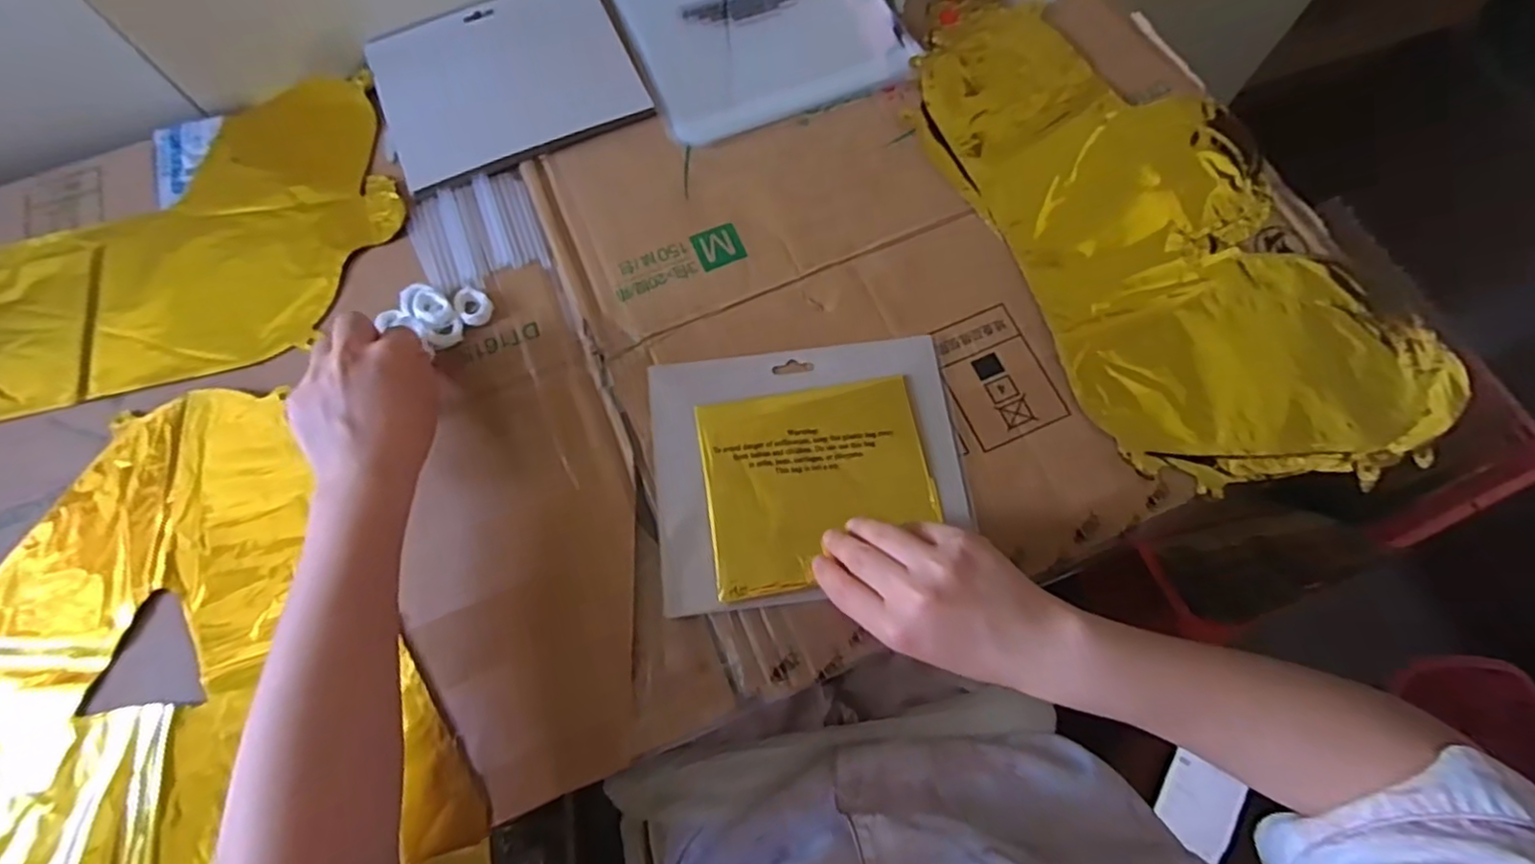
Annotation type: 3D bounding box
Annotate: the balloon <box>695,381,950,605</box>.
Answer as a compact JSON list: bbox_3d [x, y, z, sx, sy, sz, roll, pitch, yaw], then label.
[{"bbox_3d":[0.032,0.031,0.425,0.141,0.009,0.121,-10,70,-3],"label":"balloon"}]

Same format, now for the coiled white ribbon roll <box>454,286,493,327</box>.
[{"bbox_3d":[-0.203,-0.087,0.464,0.022,0.006,0.029,-33,73,-11],"label":"coiled white ribbon roll"}]

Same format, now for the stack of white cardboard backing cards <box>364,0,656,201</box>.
[{"bbox_3d":[-0.203,-0.276,0.526,0.189,0.008,0.157,-24,72,-8],"label":"stack of white cardboard backing cards"}]

